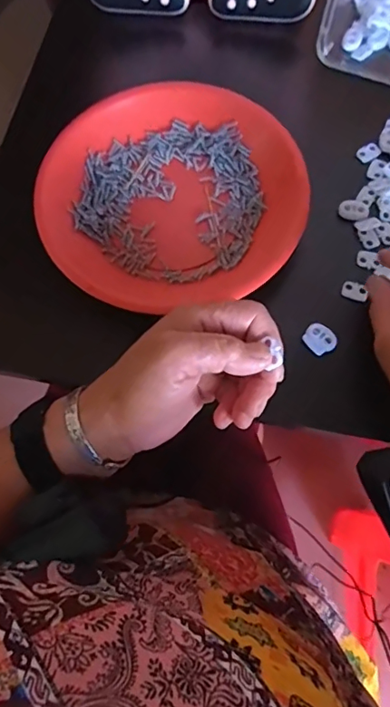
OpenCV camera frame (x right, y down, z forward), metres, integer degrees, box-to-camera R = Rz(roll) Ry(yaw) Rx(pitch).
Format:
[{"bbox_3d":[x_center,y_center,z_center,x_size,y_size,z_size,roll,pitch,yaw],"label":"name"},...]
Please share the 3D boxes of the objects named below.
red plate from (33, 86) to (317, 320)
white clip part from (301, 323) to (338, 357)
[{"bbox_3d":[-0.016,-0.125,0.386,0.187,0.024,0.190,0,70,1],"label":"red plate"},{"bbox_3d":[0.087,-0.010,0.353,0.020,0.004,0.022,-40,74,-13],"label":"white clip part"}]

